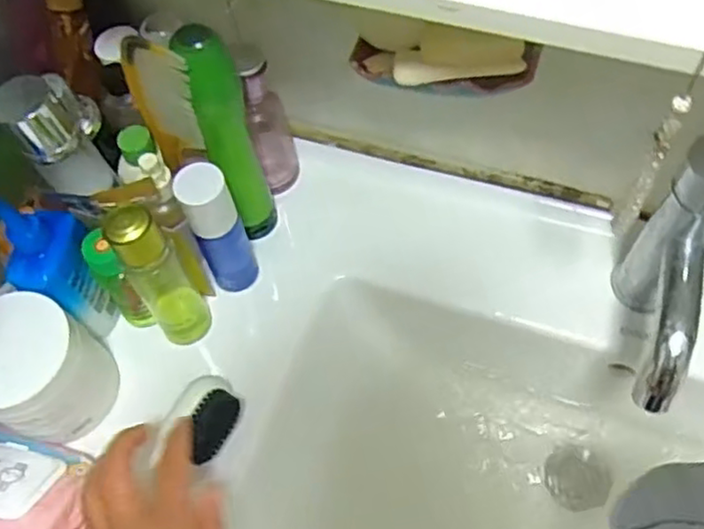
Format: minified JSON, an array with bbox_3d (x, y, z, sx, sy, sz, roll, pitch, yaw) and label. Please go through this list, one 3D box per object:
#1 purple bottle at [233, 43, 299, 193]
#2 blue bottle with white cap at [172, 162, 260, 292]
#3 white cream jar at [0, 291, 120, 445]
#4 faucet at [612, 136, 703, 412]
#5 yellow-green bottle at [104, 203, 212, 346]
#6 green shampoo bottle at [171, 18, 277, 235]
[{"bbox_3d":[-0.072,-0.123,0.614,0.035,0.155,0.040,-12,62,-3],"label":"purple bottle"},{"bbox_3d":[-0.108,-0.027,0.565,0.038,0.145,0.033,-23,63,-9],"label":"blue bottle with white cap"},{"bbox_3d":[-0.243,0.081,0.540,0.084,0.107,0.089,-1,62,3],"label":"white cream jar"},{"bbox_3d":[0.243,0.020,0.484,0.077,0.170,0.157,7,62,7],"label":"faucet"},{"bbox_3d":[-0.148,0.013,0.540,0.039,0.156,0.039,-33,65,-14],"label":"yellow-green bottle"},{"bbox_3d":[-0.095,-0.095,0.558,0.042,0.218,0.037,-23,63,-9],"label":"green shampoo bottle"}]

